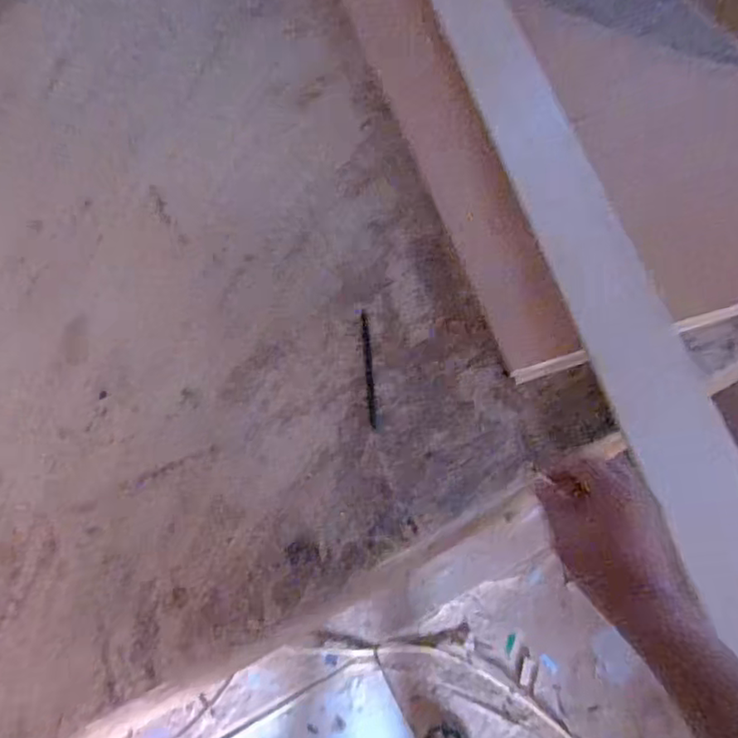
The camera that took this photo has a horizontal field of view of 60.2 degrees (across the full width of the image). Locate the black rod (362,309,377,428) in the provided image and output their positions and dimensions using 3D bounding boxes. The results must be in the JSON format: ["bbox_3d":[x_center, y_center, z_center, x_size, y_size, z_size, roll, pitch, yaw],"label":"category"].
[{"bbox_3d":[0.000,0.000,0.708,0.009,0.010,0.133,-5,67,0],"label":"black rod"}]

